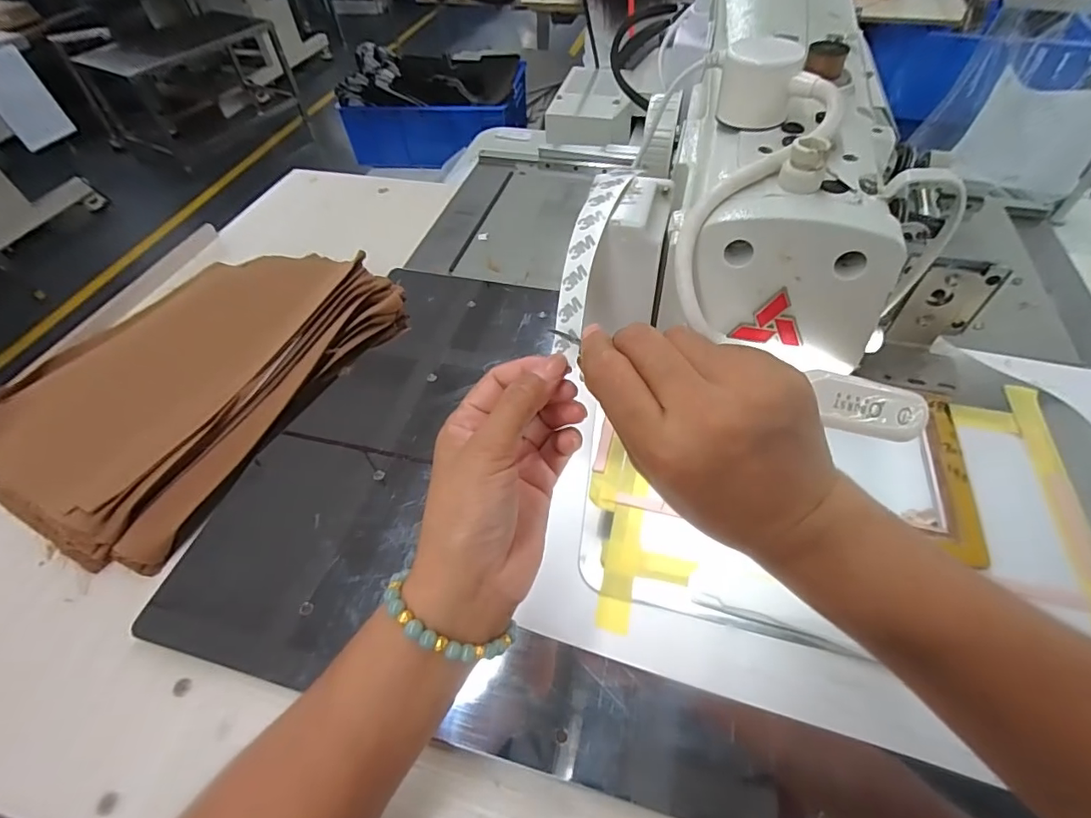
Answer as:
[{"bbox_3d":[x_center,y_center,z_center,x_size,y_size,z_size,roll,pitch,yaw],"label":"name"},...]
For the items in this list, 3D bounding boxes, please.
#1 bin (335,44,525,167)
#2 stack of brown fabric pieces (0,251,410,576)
[{"bbox_3d":[-0.302,-0.890,1.432,0.469,0.248,0.362,2,52,4],"label":"bin"},{"bbox_3d":[-0.375,-0.059,0.540,0.314,0.041,0.400,21,56,18],"label":"stack of brown fabric pieces"}]

